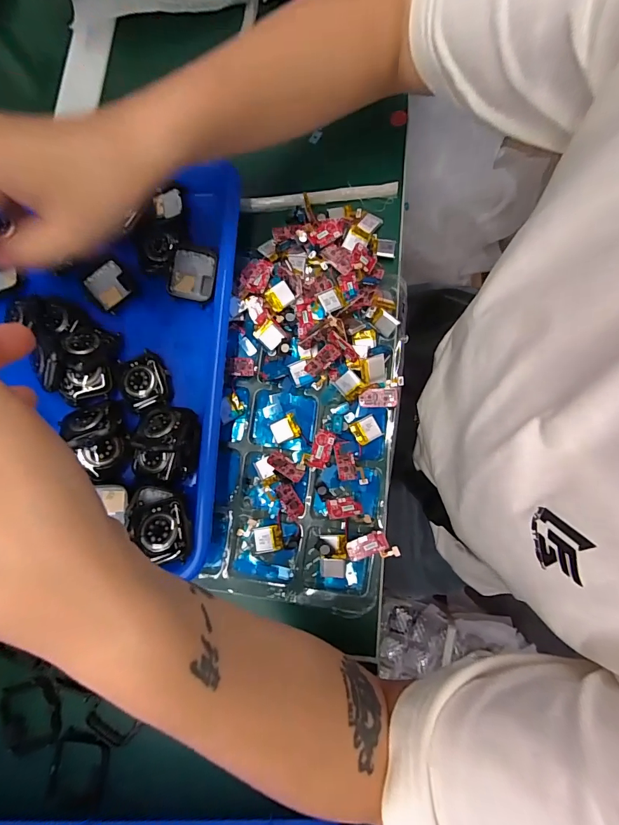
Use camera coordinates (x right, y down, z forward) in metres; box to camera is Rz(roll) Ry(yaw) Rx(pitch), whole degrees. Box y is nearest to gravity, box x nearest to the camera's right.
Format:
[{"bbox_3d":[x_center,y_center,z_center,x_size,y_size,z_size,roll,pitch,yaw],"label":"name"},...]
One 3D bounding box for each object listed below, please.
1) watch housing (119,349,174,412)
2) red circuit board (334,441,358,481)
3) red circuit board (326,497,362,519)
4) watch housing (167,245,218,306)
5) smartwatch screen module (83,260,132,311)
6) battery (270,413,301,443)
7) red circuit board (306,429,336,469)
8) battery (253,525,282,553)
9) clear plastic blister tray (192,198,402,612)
[{"bbox_3d":[-0.125,-0.025,0.295,0.034,0.007,0.043,-16,80,0],"label":"watch housing"},{"bbox_3d":[0.028,0.037,0.297,0.014,0.004,0.029,-9,80,1],"label":"red circuit board"},{"bbox_3d":[0.026,0.071,0.291,0.028,0.004,0.015,-2,57,-24],"label":"red circuit board"},{"bbox_3d":[-0.094,-0.110,0.309,0.035,0.015,0.042,7,81,4],"label":"watch housing"},{"bbox_3d":[-0.160,-0.101,0.307,0.030,0.006,0.035,-36,81,-3],"label":"smartwatch screen module"},{"bbox_3d":[-0.019,0.013,0.301,0.020,0.006,0.018,-24,80,-2],"label":"battery"},{"bbox_3d":[0.009,0.028,0.296,0.015,0.008,0.029,17,82,5],"label":"red circuit board"},{"bbox_3d":[-0.032,0.094,0.287,0.021,0.004,0.018,-12,80,1],"label":"battery"},{"bbox_3d":[0.001,-0.019,0.303,0.132,0.031,0.312,4,81,3],"label":"clear plastic blister tray"}]

